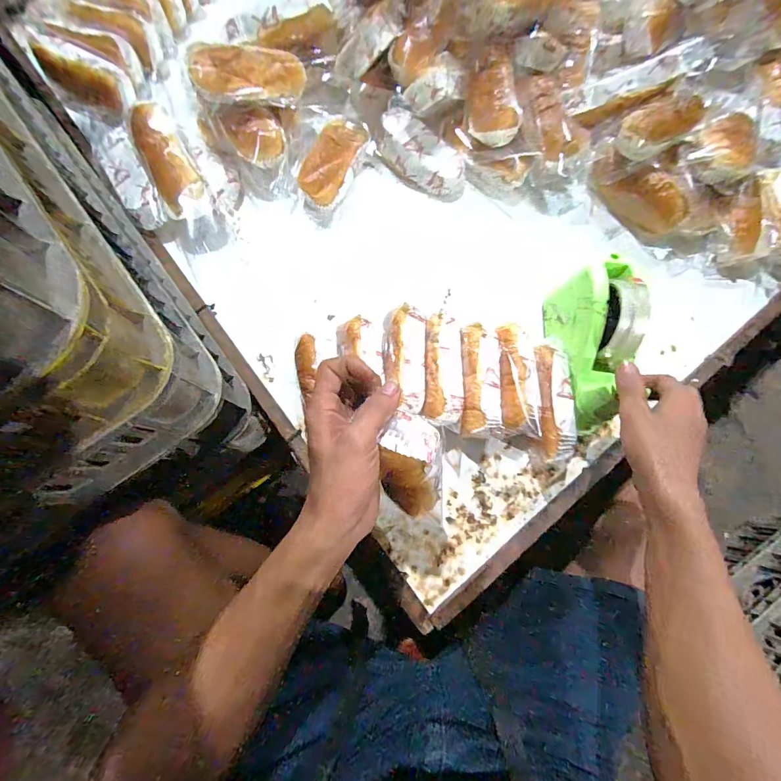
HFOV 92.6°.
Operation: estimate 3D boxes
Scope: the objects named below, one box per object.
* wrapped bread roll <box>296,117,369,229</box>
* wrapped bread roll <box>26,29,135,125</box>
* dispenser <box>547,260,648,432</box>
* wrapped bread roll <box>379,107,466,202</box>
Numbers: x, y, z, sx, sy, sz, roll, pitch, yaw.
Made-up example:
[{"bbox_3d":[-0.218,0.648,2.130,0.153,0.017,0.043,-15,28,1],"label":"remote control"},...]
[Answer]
[{"bbox_3d":[-0.082,-0.319,0.529,0.069,0.040,0.161,24,77,4],"label":"wrapped bread roll"},{"bbox_3d":[-0.436,-0.443,0.533,0.150,0.053,0.068,33,78,6],"label":"wrapped bread roll"},{"bbox_3d":[0.237,-0.053,0.434,0.076,0.113,0.179,9,76,0],"label":"dispenser"},{"bbox_3d":[0.042,-0.336,0.536,0.151,0.043,0.065,38,78,7],"label":"wrapped bread roll"}]

